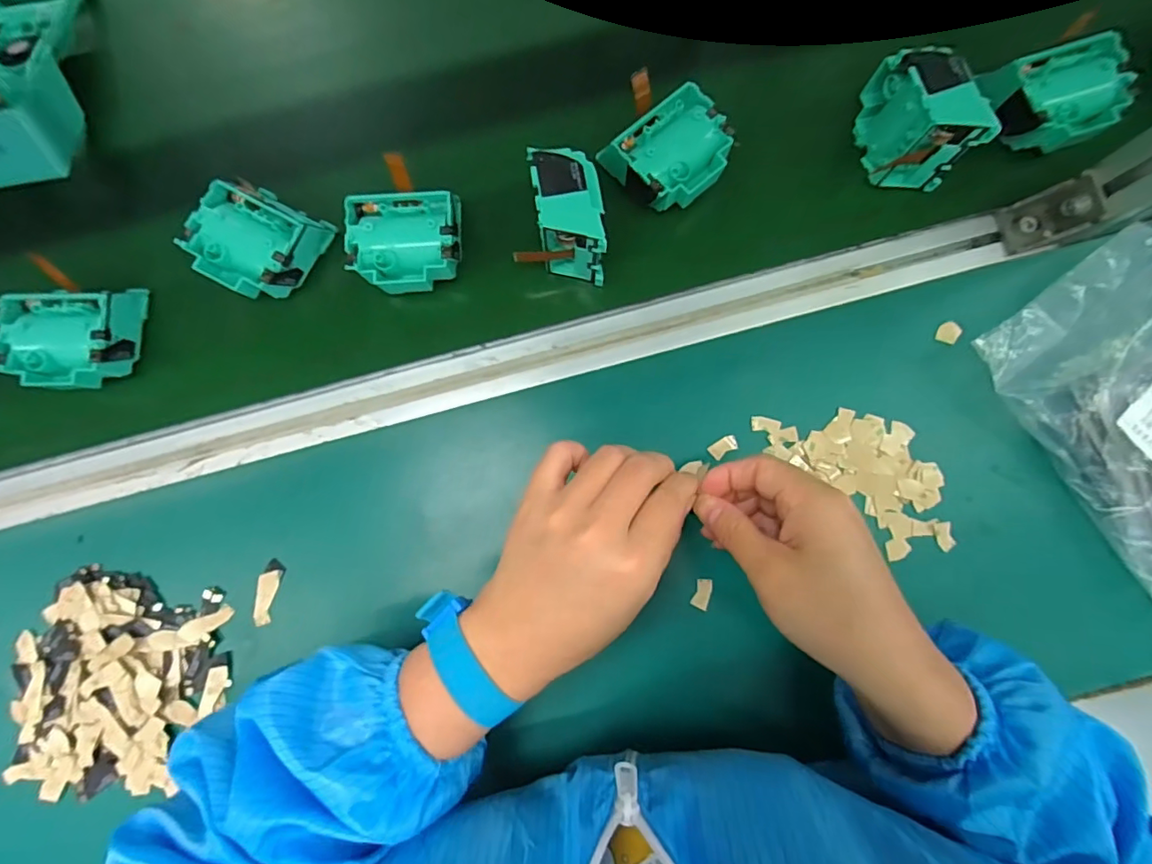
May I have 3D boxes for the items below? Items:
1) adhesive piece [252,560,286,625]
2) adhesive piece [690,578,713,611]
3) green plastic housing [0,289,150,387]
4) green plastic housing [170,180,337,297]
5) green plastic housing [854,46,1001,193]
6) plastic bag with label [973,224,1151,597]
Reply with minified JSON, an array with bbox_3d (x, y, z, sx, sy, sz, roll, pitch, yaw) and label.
[{"bbox_3d":[-0.217,0.113,0.377,0.014,0.004,0.044,12,83,4],"label":"adhesive piece"},{"bbox_3d":[0.088,0.112,0.372,0.012,0.004,0.021,16,83,4],"label":"adhesive piece"},{"bbox_3d":[-0.360,-0.068,0.387,0.072,0.039,0.072,-4,82,2],"label":"green plastic housing"},{"bbox_3d":[-0.231,-0.137,0.393,0.073,0.042,0.076,27,84,5],"label":"green plastic housing"},{"bbox_3d":[0.234,-0.214,0.370,0.046,0.073,0.070,-6,82,1],"label":"green plastic housing"},{"bbox_3d":[0.372,-0.010,0.349,0.140,0.045,0.208,-36,82,-3],"label":"plastic bag with label"}]

